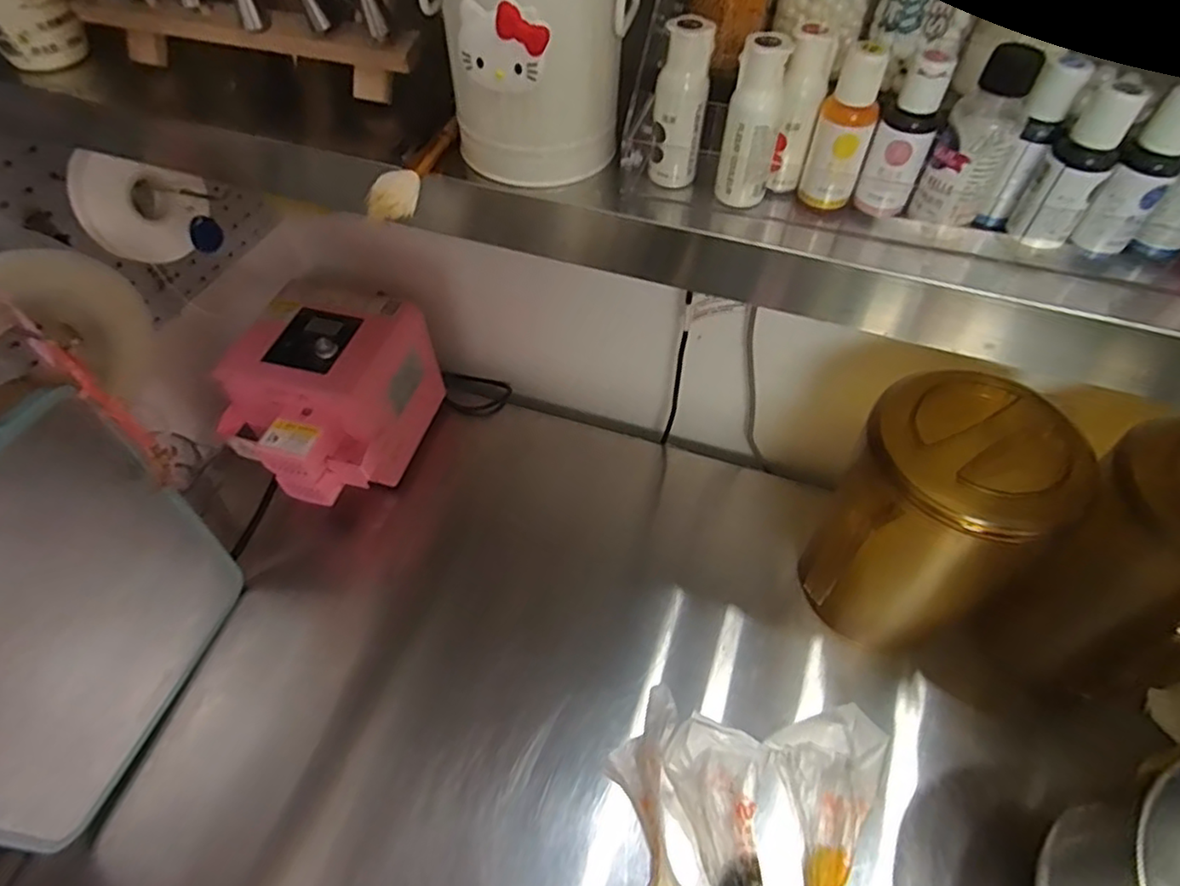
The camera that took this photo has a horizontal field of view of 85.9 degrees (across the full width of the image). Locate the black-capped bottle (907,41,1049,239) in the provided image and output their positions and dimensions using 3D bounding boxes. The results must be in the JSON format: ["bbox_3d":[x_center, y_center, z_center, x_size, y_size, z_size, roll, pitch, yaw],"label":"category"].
[{"bbox_3d":[0.170,-0.130,0.281,0.029,0.077,0.023,27,58,18],"label":"black-capped bottle"}]

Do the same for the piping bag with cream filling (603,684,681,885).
[{"bbox_3d":[0.054,0.360,0.571,0.062,0.063,0.244,-1,54,-1],"label":"piping bag with cream filling"}]

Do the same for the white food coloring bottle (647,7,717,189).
[{"bbox_3d":[0.044,-0.163,0.309,0.025,0.072,0.019,10,54,7],"label":"white food coloring bottle"}]

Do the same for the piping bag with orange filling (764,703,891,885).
[{"bbox_3d":[0.194,0.358,0.579,0.091,0.065,0.251,23,57,16],"label":"piping bag with orange filling"}]

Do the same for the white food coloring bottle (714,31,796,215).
[{"bbox_3d":[0.077,-0.148,0.298,0.023,0.073,0.020,17,55,12],"label":"white food coloring bottle"}]

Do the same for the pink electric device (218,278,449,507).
[{"bbox_3d":[-0.315,-0.052,0.775,0.190,0.171,0.218,15,55,10],"label":"pink electric device"}]

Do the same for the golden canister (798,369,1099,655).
[{"bbox_3d":[0.316,0.080,0.627,0.179,0.291,0.132,3,54,2],"label":"golden canister"}]

